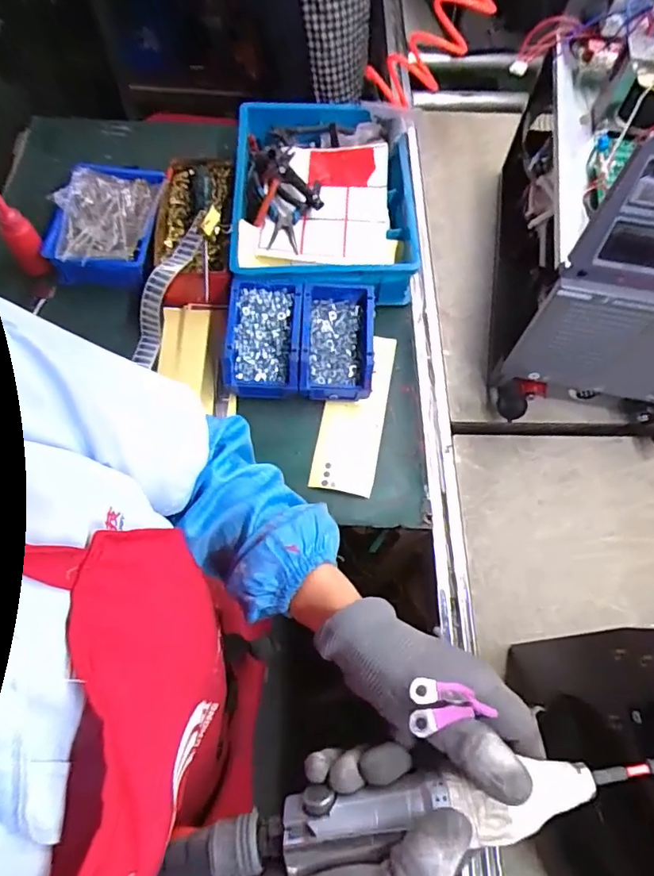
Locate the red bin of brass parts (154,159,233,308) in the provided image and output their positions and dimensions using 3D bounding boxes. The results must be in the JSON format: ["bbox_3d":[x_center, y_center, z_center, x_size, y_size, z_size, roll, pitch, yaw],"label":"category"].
[{"bbox_3d":[-0.209,-0.332,0.816,0.113,0.085,0.251,-2,66,-5],"label":"red bin of brass parts"}]

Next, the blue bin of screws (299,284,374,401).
[{"bbox_3d":[0.013,-0.138,0.751,0.101,0.066,0.169,4,65,-2],"label":"blue bin of screws"}]

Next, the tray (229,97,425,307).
[{"bbox_3d":[-0.003,-0.387,0.829,0.275,0.092,0.357,2,65,-1],"label":"tray"}]

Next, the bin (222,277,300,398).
[{"bbox_3d":[-0.091,-0.140,0.747,0.100,0.068,0.161,0,65,-3],"label":"bin"}]

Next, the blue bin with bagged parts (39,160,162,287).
[{"bbox_3d":[-0.339,-0.330,0.813,0.144,0.076,0.205,3,65,-1],"label":"blue bin with bagged parts"}]

